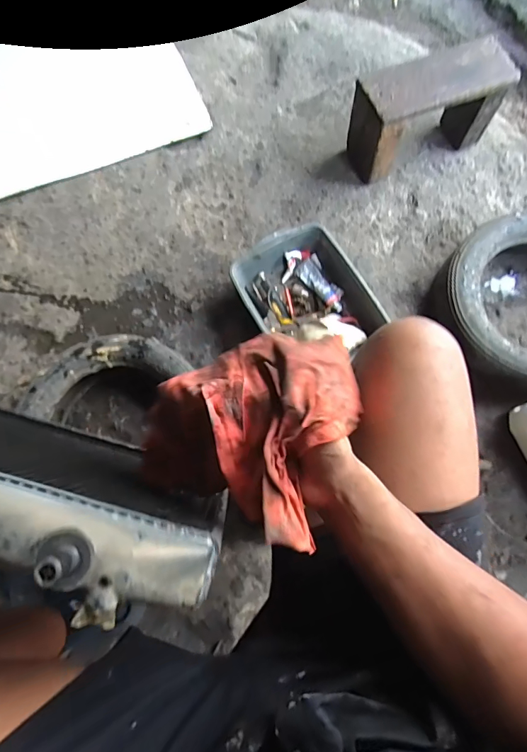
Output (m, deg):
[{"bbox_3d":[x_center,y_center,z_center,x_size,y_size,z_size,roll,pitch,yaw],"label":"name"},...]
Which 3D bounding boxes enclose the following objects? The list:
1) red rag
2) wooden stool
[{"bbox_3d":[-0.011,0.035,0.381,0.176,0.069,0.180,21,77,4],"label":"red rag"},{"bbox_3d":[0.370,-0.612,0.964,0.311,0.208,0.154,-20,77,-6],"label":"wooden stool"}]

